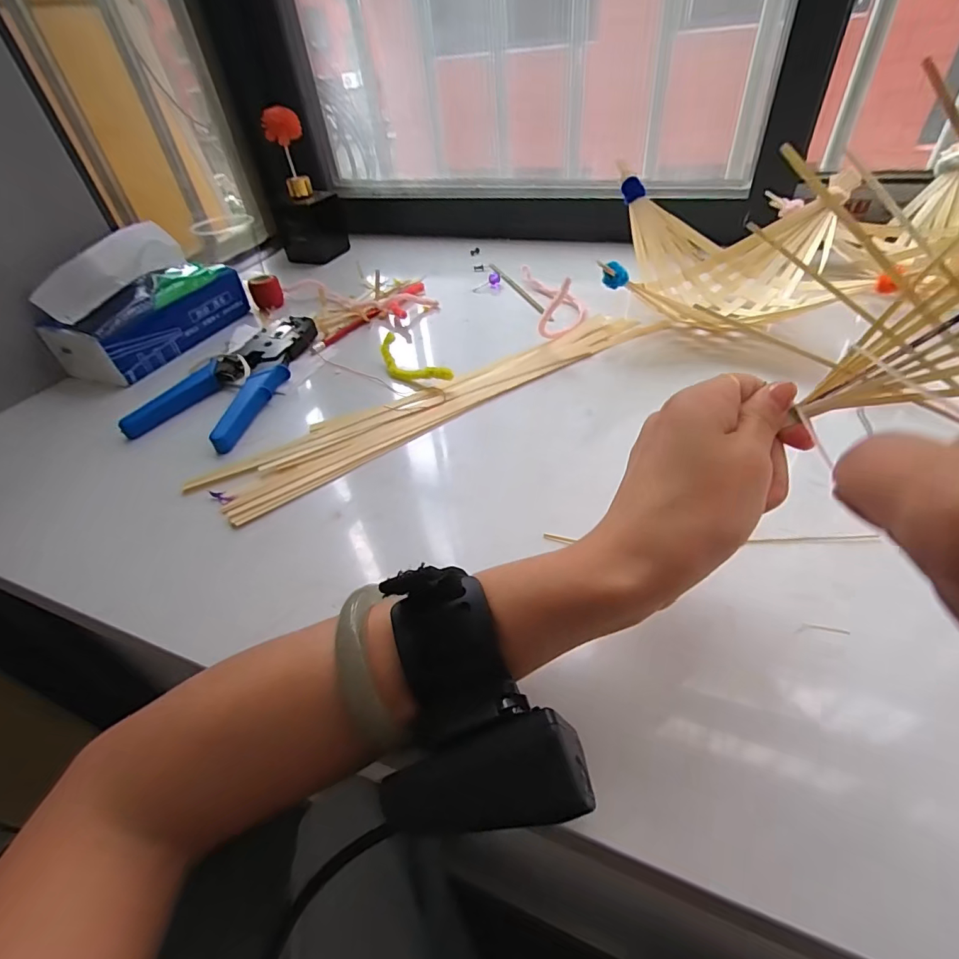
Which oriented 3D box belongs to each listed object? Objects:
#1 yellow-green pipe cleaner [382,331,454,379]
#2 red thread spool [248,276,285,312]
[{"bbox_3d":[-0.063,-0.102,0.431,0.027,0.018,0.100,-32,49,-24],"label":"yellow-green pipe cleaner"},{"bbox_3d":[-0.254,-0.223,0.581,0.034,0.030,0.041,-24,47,-17],"label":"red thread spool"}]

